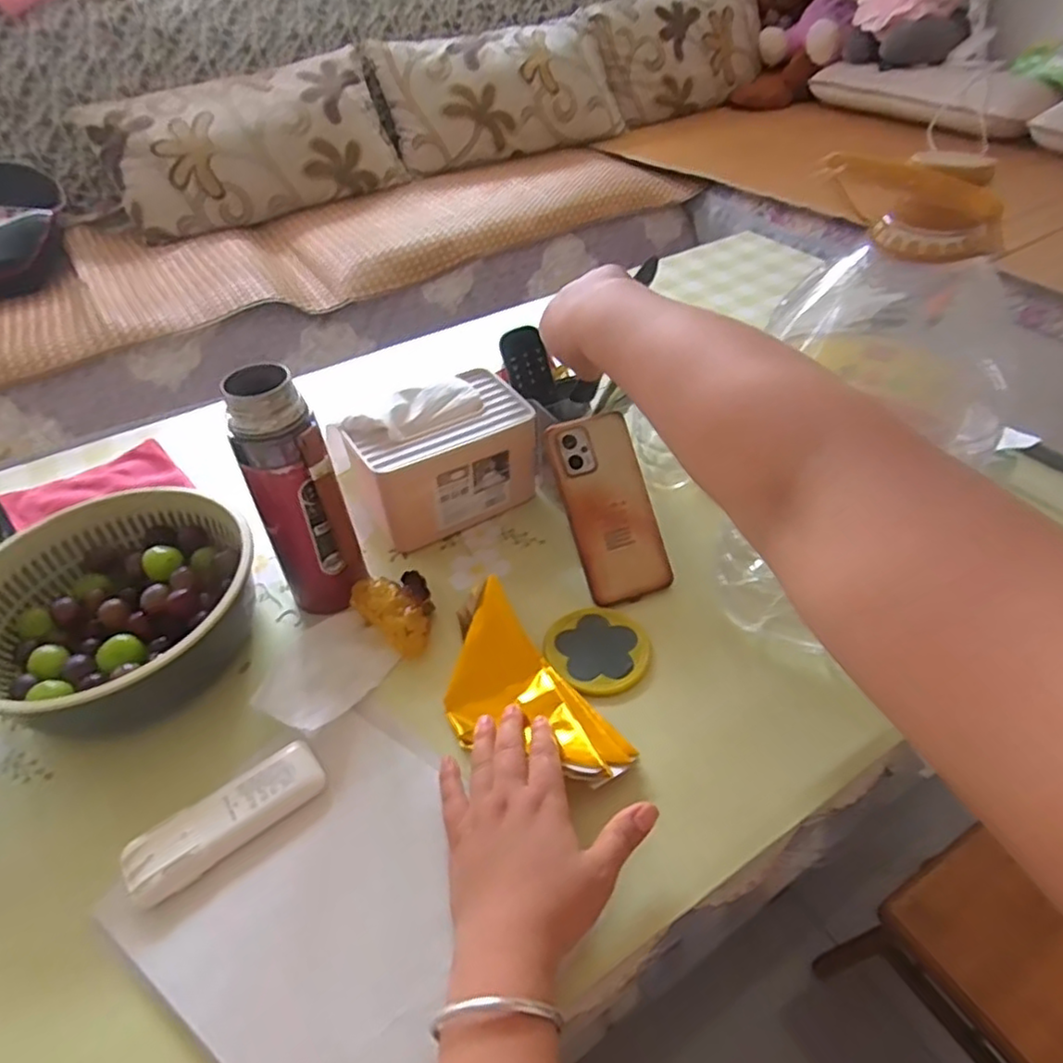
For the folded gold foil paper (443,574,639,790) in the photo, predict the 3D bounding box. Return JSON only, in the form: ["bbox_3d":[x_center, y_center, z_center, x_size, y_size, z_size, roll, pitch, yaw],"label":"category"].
[{"bbox_3d":[-0.012,0.121,0.492,0.091,0.036,0.180,-31,50,-25],"label":"folded gold foil paper"}]

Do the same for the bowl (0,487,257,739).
[{"bbox_3d":[-0.347,0.061,0.547,0.219,0.078,0.179,-21,47,-17],"label":"bowl"}]

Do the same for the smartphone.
[{"bbox_3d":[0.069,-0.021,0.582,0.076,0.006,0.163,-18,89,-9],"label":"smartphone"}]

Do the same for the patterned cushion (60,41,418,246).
[{"bbox_3d":[-0.635,-0.883,1.518,0.639,0.226,0.298,-23,47,-19],"label":"patterned cushion"}]

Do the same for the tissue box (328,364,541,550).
[{"bbox_3d":[-0.089,-0.075,0.645,0.171,0.104,0.106,-26,48,-21],"label":"tissue box"}]

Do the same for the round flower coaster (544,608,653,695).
[{"bbox_3d":[0.055,0.095,0.536,0.081,0.007,0.081,-2,44,2],"label":"round flower coaster"}]

